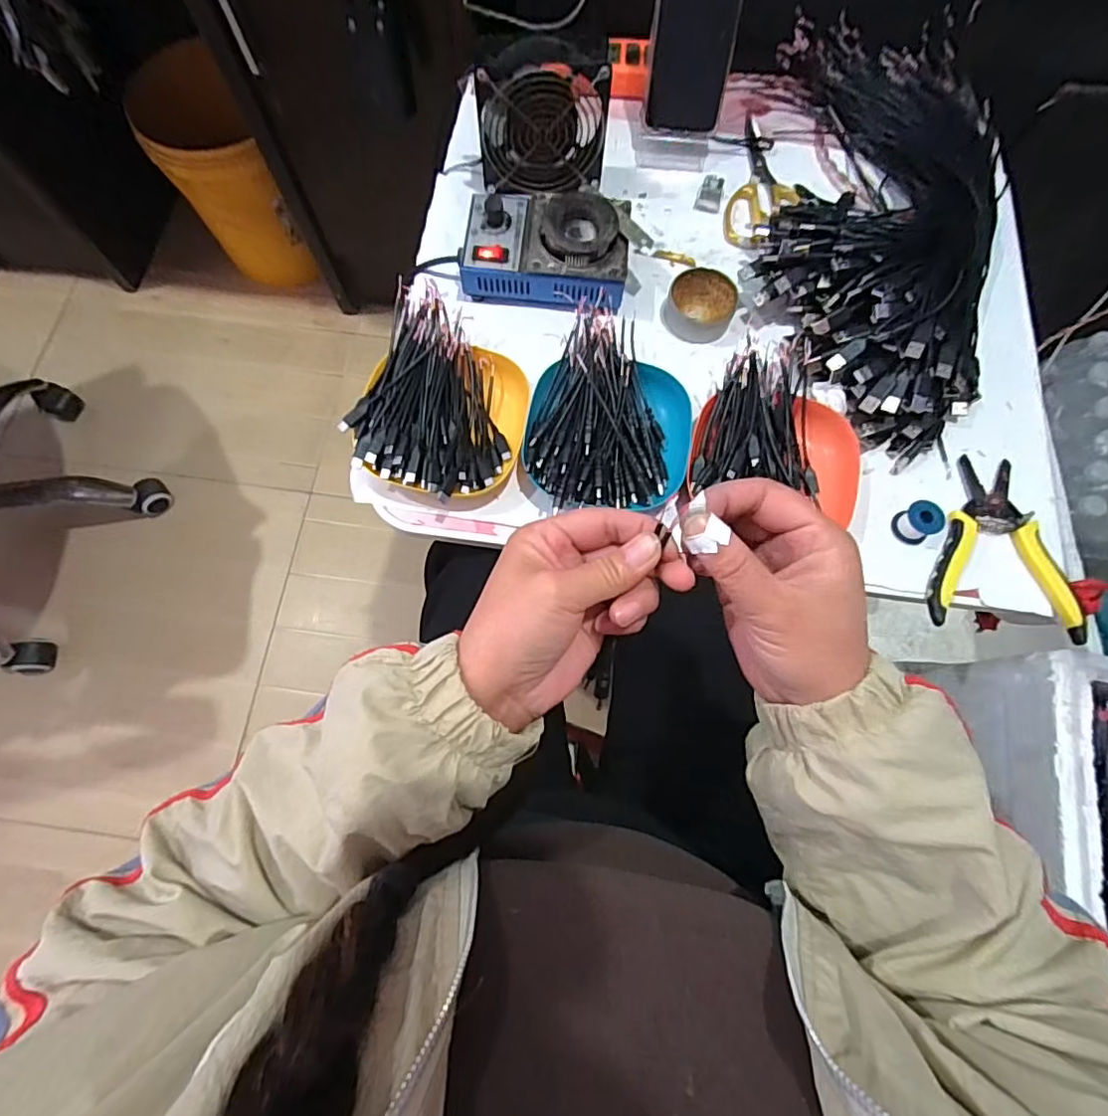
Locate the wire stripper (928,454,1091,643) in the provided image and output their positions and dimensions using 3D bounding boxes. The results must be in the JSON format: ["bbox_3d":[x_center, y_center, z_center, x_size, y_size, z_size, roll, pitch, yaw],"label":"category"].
[{"bbox_3d":[0.373,-0.014,0.480,0.114,0.017,0.155,8,74,1],"label":"wire stripper"}]

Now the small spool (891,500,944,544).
[{"bbox_3d":[0.305,-0.030,0.479,0.031,0.024,0.030,-31,77,-9],"label":"small spool"}]

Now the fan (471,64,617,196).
[{"bbox_3d":[-0.010,-0.402,0.544,0.117,0.101,0.032,-3,55,-1],"label":"fan"}]

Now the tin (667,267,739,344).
[{"bbox_3d":[0.139,-0.239,0.542,0.062,0.027,0.062,0,74,-1],"label":"tin"}]

